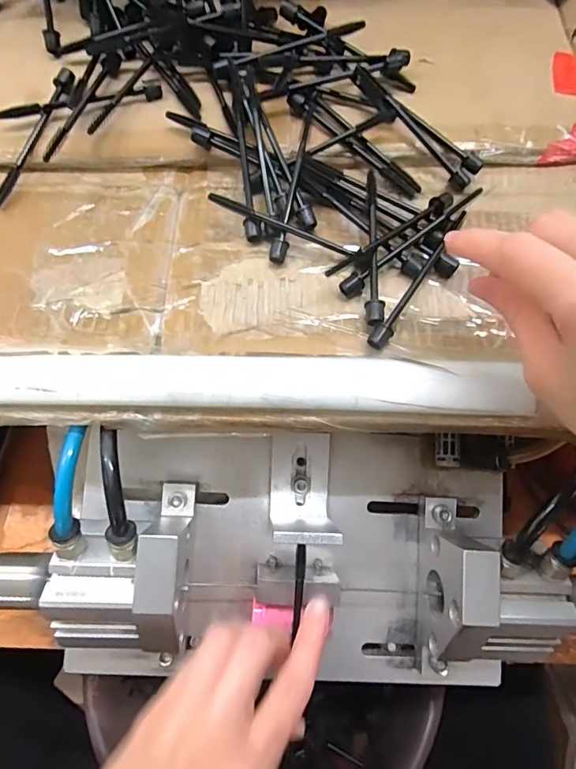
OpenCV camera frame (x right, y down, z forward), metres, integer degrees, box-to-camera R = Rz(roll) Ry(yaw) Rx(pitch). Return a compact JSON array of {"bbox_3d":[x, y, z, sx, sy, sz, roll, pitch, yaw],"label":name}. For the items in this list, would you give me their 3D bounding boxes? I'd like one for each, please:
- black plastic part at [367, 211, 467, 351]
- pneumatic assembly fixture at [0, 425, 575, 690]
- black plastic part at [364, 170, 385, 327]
[{"bbox_3d":[0.071,-0.059,0.252,0.010,0.010,0.099,31,66,11],"label":"black plastic part"},{"bbox_3d":[0.014,0.097,0.273,0.365,0.103,0.145,5,64,-1],"label":"pneumatic assembly fixture"},{"bbox_3d":[0.048,-0.077,0.258,0.010,0.014,0.098,3,64,-2],"label":"black plastic part"}]

